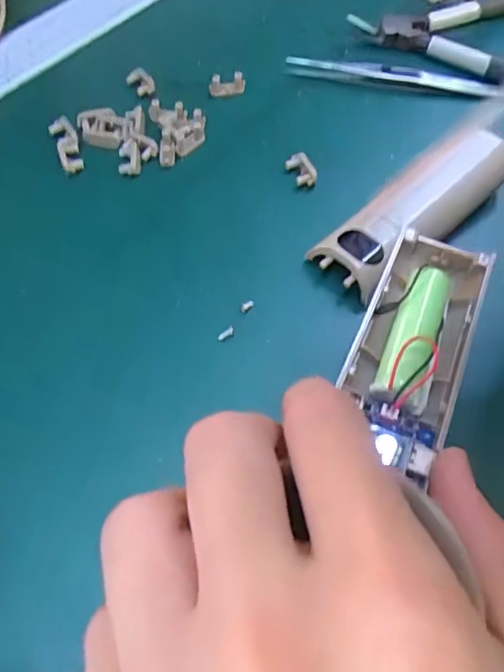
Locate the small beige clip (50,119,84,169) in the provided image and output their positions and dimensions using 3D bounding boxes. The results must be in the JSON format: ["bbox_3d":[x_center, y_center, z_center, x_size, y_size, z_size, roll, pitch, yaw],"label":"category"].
[{"bbox_3d":[-0.090,-0.093,0.248,0.012,0.007,0.035,-19,59,-15],"label":"small beige clip"}]

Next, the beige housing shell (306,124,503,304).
[{"bbox_3d":[0.073,-0.056,0.224,0.104,0.021,0.030,-36,65,-24],"label":"beige housing shell"}]

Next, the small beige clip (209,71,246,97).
[{"bbox_3d":[-0.013,-0.137,0.277,0.020,0.010,0.006,-7,57,-8],"label":"small beige clip"}]

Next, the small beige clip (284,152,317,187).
[{"bbox_3d":[0.024,-0.079,0.246,0.009,0.009,0.019,-19,59,-15],"label":"small beige clip"}]

